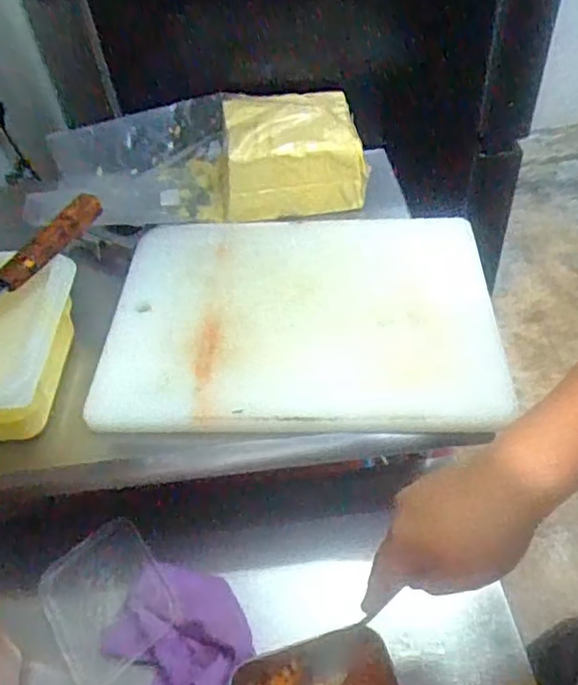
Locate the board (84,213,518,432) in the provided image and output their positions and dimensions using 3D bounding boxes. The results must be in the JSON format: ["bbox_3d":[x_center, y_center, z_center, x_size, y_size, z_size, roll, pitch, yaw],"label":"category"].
[{"bbox_3d":[0.012,-0.031,0.664,0.402,0.029,0.297,-2,52,0],"label":"board"}]

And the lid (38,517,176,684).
[{"bbox_3d":[-0.175,0.238,0.582,0.106,0.011,0.125,-30,52,-19],"label":"lid"}]

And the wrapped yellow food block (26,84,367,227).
[{"bbox_3d":[-0.110,-0.238,0.777,0.400,0.088,0.161,-6,48,1],"label":"wrapped yellow food block"}]

